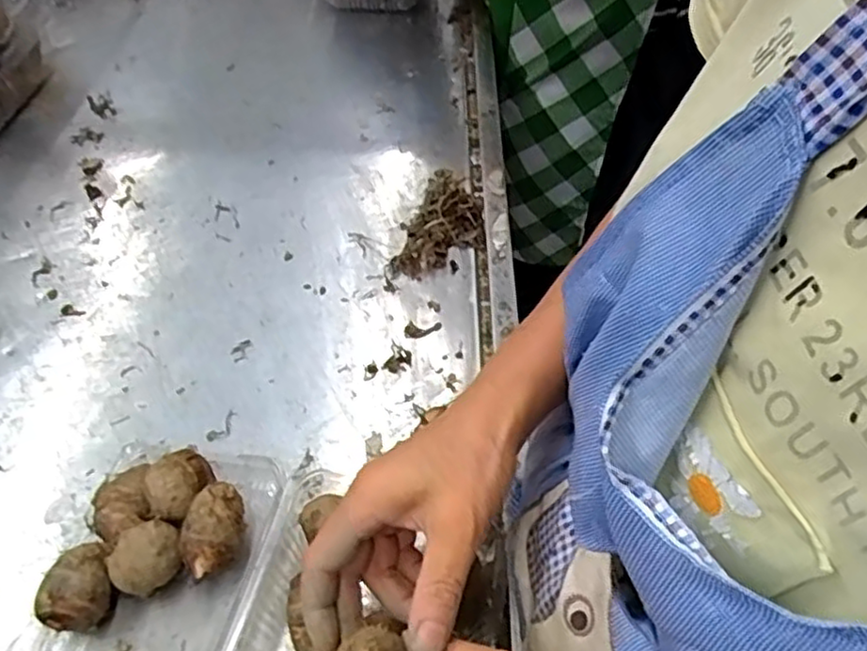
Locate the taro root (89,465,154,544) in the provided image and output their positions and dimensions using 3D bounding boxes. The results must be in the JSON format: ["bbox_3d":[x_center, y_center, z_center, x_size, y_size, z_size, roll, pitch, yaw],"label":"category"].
[{"bbox_3d":[-0.189,0.113,0.427,0.034,0.035,0.042,-18,59,-15],"label":"taro root"}]

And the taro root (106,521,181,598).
[{"bbox_3d":[-0.166,0.137,0.405,0.040,0.043,0.034,-31,63,-22],"label":"taro root"}]

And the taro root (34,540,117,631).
[{"bbox_3d":[-0.201,0.150,0.398,0.035,0.037,0.044,-5,56,-6],"label":"taro root"}]

